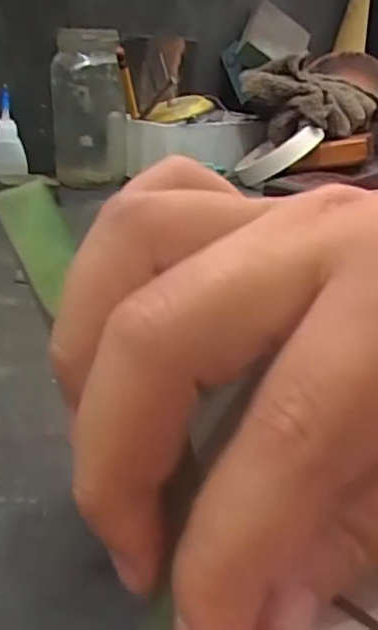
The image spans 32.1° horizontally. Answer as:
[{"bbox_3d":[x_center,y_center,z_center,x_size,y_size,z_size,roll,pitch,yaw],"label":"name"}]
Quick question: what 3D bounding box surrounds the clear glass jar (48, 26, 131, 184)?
[{"bbox_3d":[-0.091,-0.192,0.610,0.066,0.133,0.060,2,22,-6],"label":"clear glass jar"}]

